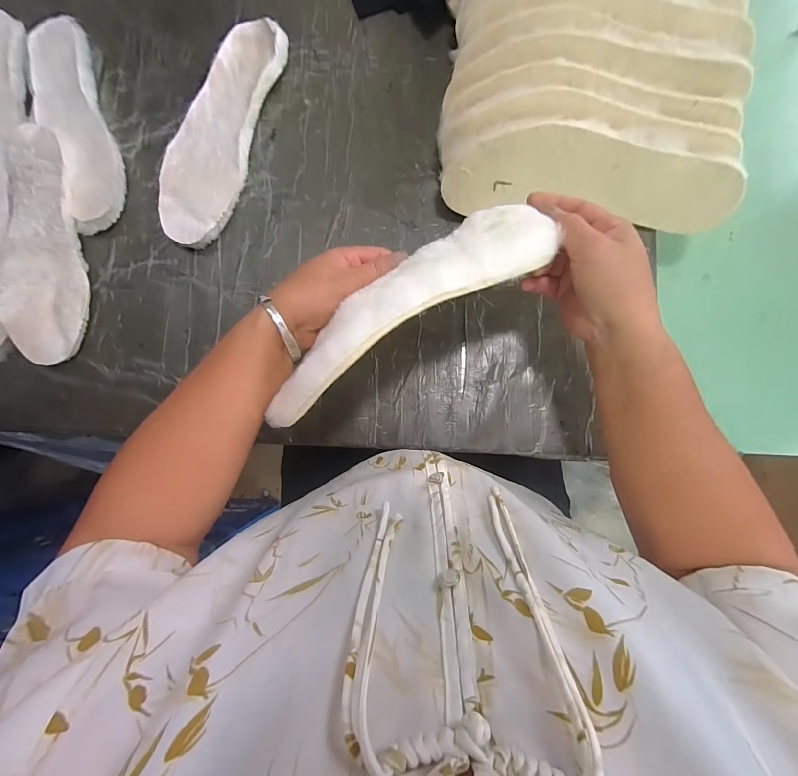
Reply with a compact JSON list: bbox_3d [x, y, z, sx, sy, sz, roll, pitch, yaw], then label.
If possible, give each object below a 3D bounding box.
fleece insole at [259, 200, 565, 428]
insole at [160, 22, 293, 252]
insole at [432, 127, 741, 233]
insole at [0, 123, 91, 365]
[{"bbox_3d":[0.001,-0.059,0.285,0.256,0.052,0.065,-36,85,-3],"label":"fleece insole"},{"bbox_3d":[-0.220,-0.309,0.453,0.093,0.026,0.275,19,88,5],"label":"insole"},{"bbox_3d":[0.190,-0.207,0.371,0.281,0.081,0.007,7,51,5],"label":"insole"},{"bbox_3d":[-0.436,-0.173,0.451,0.099,0.018,0.280,-1,88,-7],"label":"insole"}]

